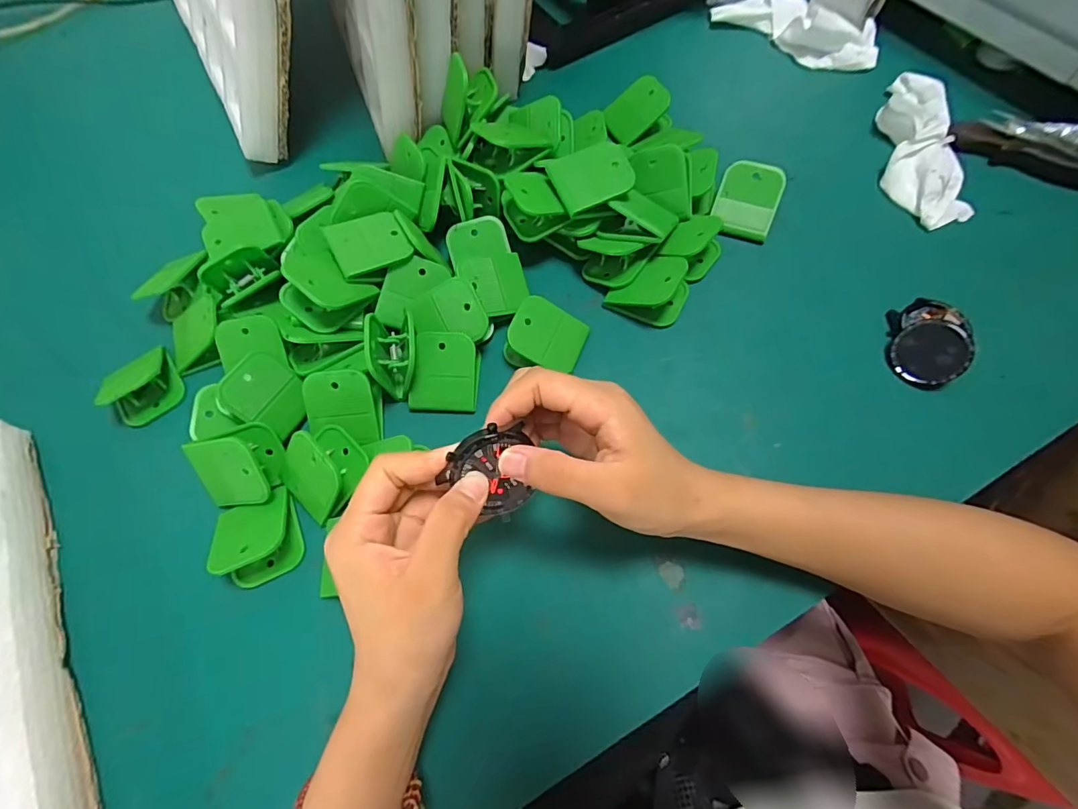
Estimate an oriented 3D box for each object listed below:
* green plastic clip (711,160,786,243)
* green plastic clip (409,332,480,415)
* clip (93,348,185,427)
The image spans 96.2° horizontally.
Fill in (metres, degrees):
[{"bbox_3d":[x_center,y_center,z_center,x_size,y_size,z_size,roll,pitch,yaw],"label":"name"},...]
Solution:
[{"bbox_3d":[0.167,-0.164,0.387,0.046,0.034,0.045,20,71,12],"label":"green plastic clip"},{"bbox_3d":[-0.066,-0.022,0.344,0.047,0.027,0.049,7,67,6],"label":"green plastic clip"},{"bbox_3d":[-0.296,-0.014,0.364,0.029,0.032,0.057,23,72,13],"label":"clip"}]

